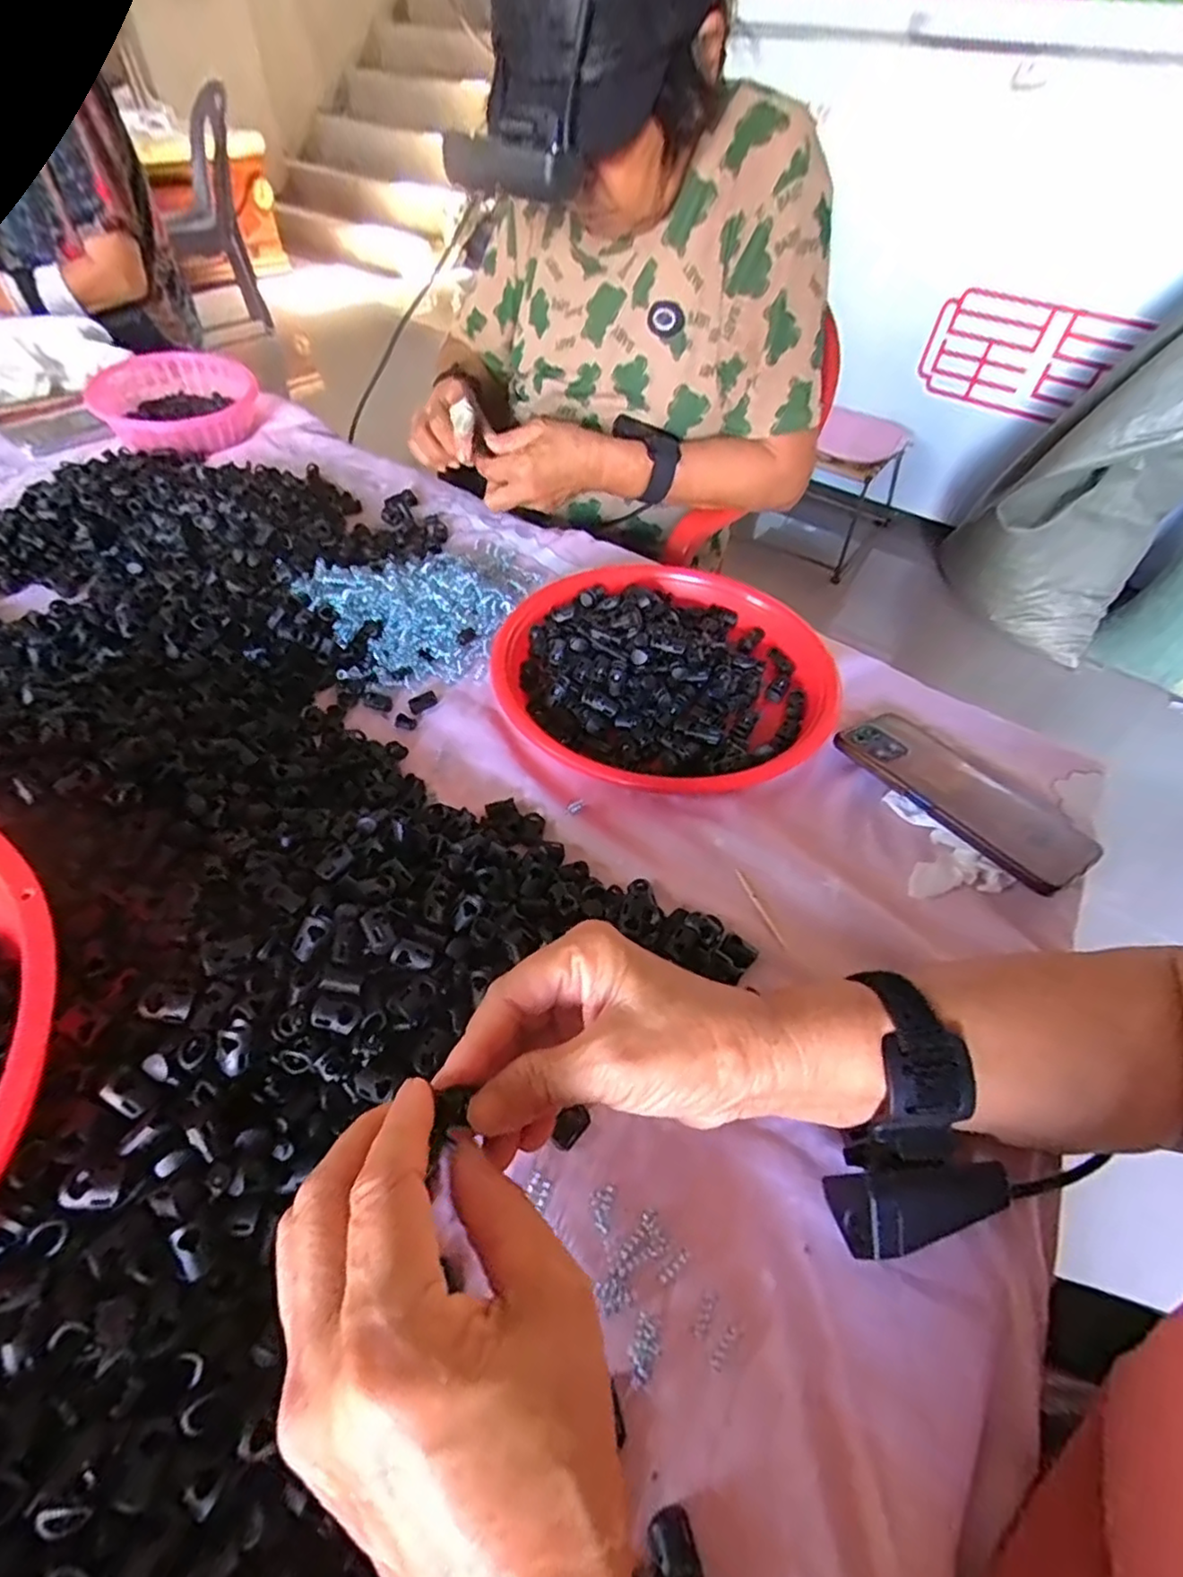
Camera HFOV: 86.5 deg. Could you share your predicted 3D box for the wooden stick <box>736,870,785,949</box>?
[{"bbox_3d":[0.100,0.069,0.371,0.004,0.004,0.054,-15,52,-15],"label":"wooden stick"}]

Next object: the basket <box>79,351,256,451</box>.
[{"bbox_3d":[-0.486,-0.459,0.740,0.168,0.045,0.189,-14,52,-14],"label":"basket"}]

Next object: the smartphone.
[{"bbox_3d":[0.252,0.001,0.429,0.083,0.010,0.163,-18,49,-31],"label":"smartphone"}]

